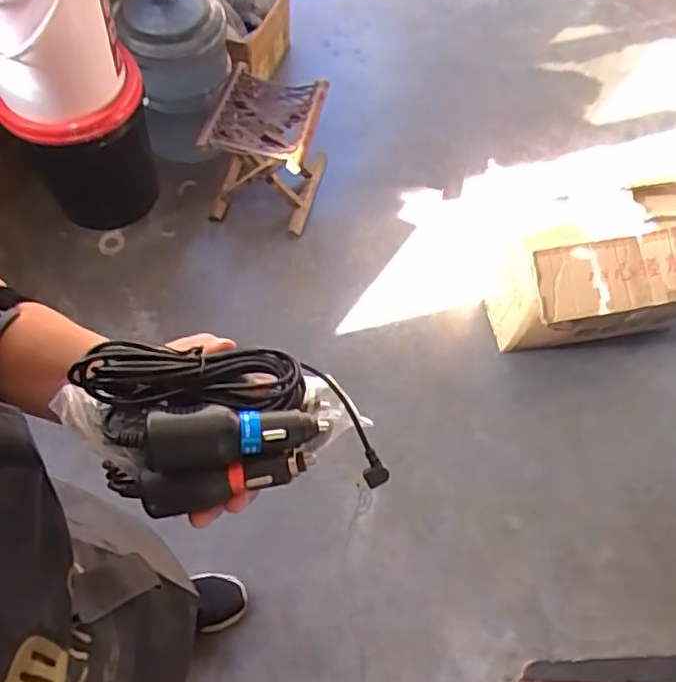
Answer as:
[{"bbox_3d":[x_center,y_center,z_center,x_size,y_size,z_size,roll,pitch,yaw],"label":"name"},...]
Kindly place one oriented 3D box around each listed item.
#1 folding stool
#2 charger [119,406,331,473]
[{"bbox_3d":[-0.174,-0.479,1.569,0.288,0.268,0.308,9,64,1],"label":"folding stool"},{"bbox_3d":[-0.053,0.046,0.316,0.095,0.026,0.021,-5,60,-13],"label":"charger"}]

